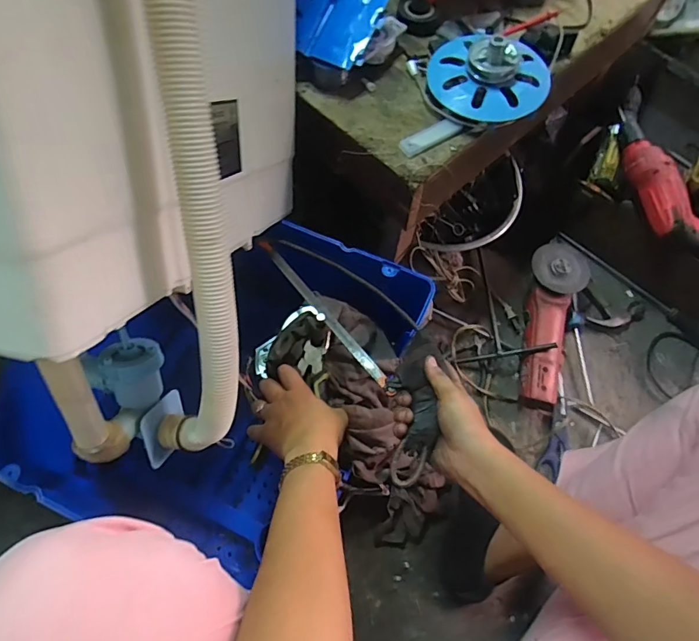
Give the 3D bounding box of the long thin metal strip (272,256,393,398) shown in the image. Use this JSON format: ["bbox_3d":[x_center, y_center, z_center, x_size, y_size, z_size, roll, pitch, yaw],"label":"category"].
[{"bbox_3d":[-0.029,-0.006,0.559,0.012,0.010,0.252,-32,59,-16],"label":"long thin metal strip"}]

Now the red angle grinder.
[{"bbox_3d":[0.343,0.008,0.780,0.094,0.085,0.285,14,66,3],"label":"red angle grinder"}]

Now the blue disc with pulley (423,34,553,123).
[{"bbox_3d":[0.178,-0.317,0.575,0.151,0.067,0.139,1,66,-2],"label":"blue disc with pulley"}]

